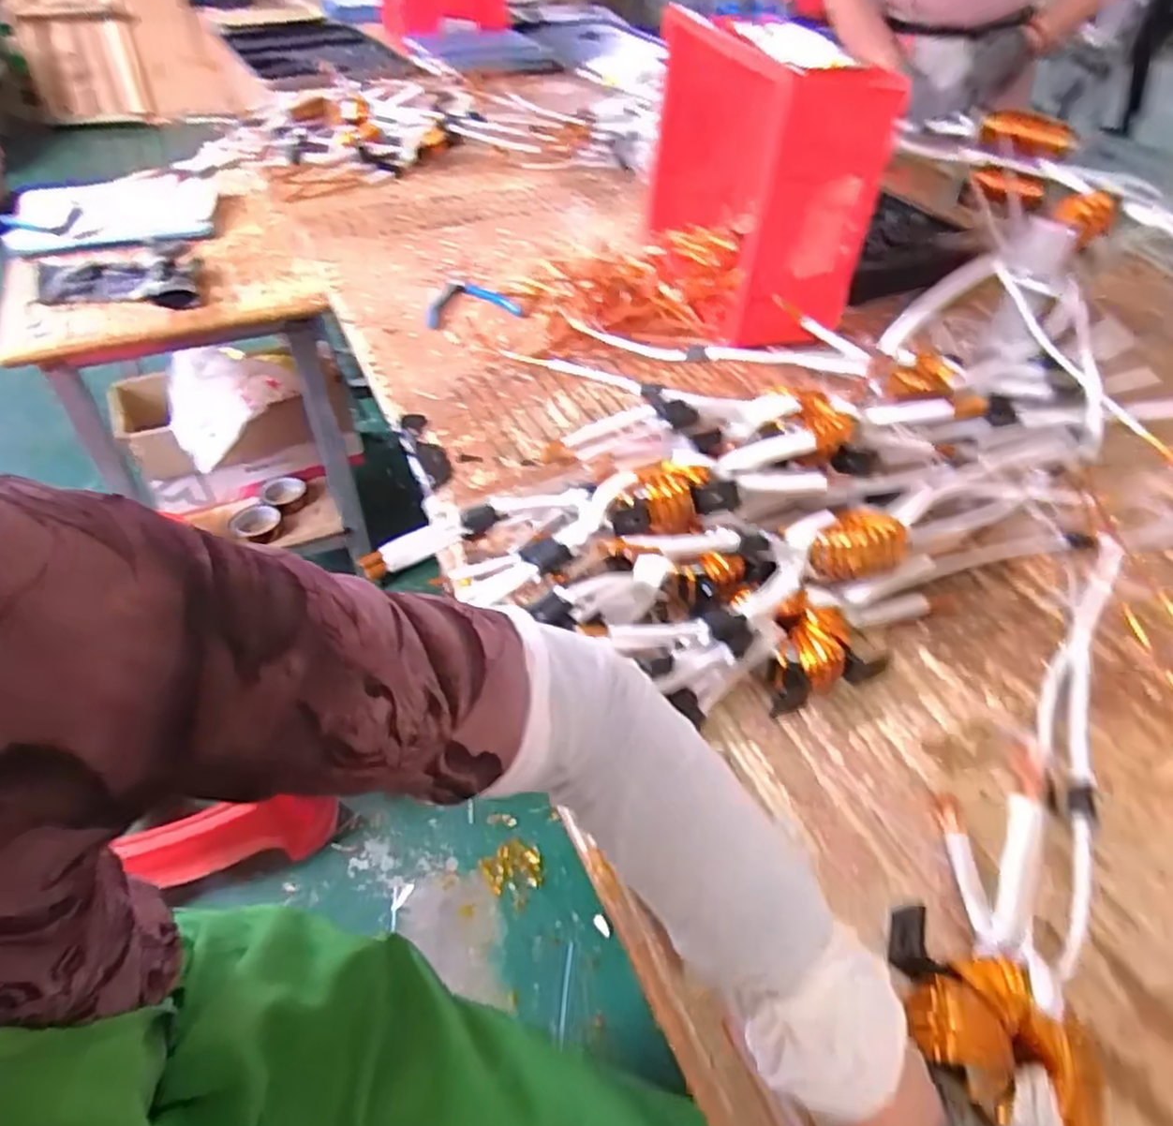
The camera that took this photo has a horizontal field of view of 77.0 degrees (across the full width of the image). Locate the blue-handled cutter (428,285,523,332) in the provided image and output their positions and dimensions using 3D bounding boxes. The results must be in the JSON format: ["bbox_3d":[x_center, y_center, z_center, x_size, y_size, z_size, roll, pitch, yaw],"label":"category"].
[{"bbox_3d":[-0.157,-0.354,0.993,0.123,0.008,0.115,-11,46,-11],"label":"blue-handled cutter"}]

